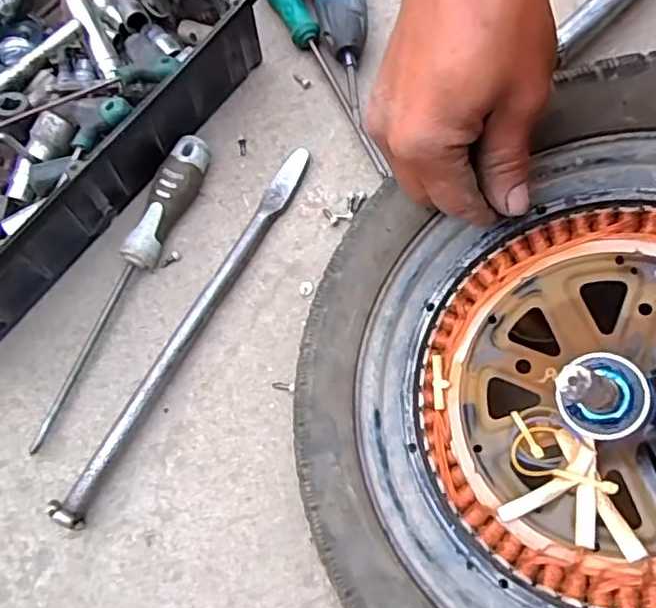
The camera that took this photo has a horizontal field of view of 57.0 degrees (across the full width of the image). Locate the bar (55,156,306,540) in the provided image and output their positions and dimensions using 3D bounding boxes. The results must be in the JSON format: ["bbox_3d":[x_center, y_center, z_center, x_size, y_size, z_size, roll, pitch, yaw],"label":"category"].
[{"bbox_3d":[-0.096,0.010,0.439,0.020,0.027,0.319,26,74,11],"label":"bar"}]

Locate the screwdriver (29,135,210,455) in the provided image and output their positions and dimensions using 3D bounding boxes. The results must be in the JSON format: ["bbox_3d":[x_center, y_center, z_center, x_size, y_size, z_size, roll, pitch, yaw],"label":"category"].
[{"bbox_3d":[-0.152,-0.015,0.446,0.024,0.029,0.252,21,73,9],"label":"screwdriver"}]

